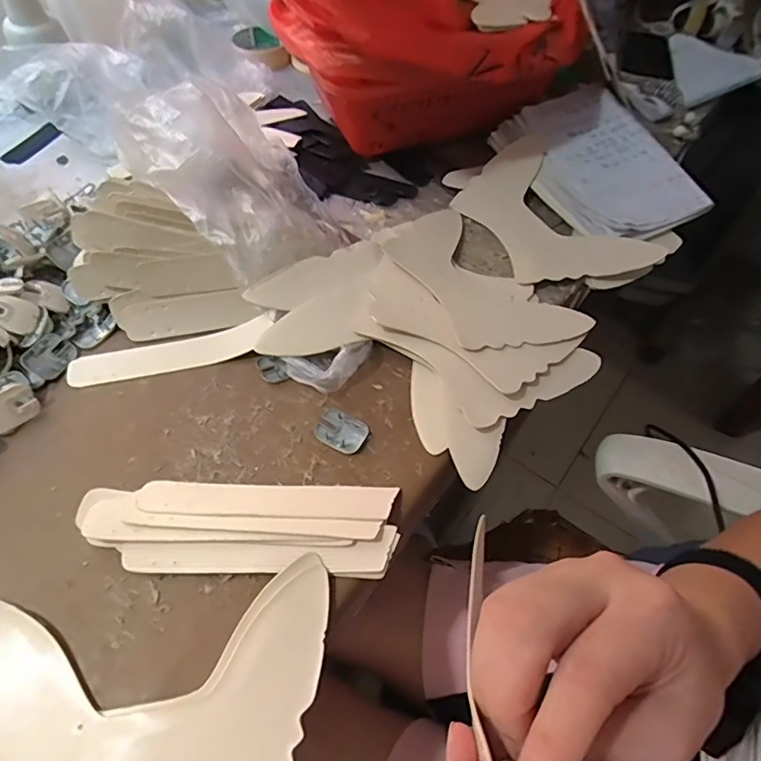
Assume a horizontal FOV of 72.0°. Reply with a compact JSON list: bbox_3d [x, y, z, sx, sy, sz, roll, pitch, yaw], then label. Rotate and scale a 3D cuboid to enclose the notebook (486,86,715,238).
[{"bbox_3d":[0.251,-0.247,0.599,0.163,0.027,0.210,-24,69,-11],"label":"notebook"}]

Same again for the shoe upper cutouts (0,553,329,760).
[{"bbox_3d":[-0.136,0.191,0.309,0.214,0.012,0.135,-8,61,-6],"label":"shoe upper cutouts"}]

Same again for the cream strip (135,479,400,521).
[{"bbox_3d":[-0.083,0.086,0.381,0.182,0.004,0.034,2,33,-1],"label":"cream strip"}]

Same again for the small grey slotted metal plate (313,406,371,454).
[{"bbox_3d":[-0.031,0.040,0.421,0.039,0.004,0.031,26,63,12],"label":"small grey slotted metal plate"}]

